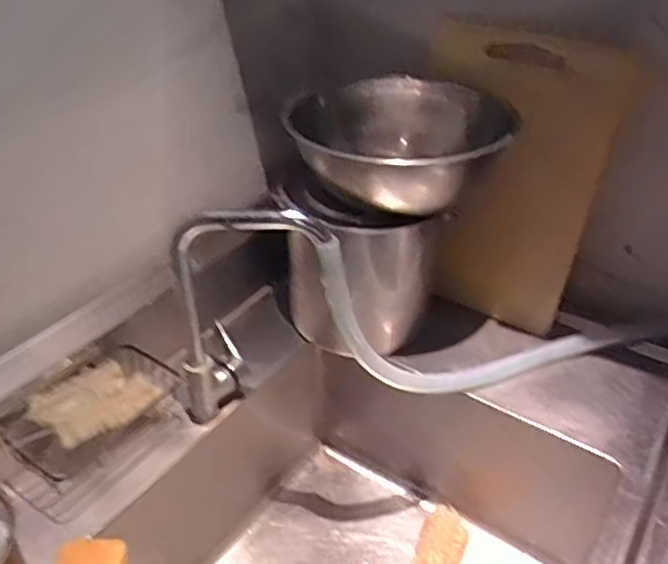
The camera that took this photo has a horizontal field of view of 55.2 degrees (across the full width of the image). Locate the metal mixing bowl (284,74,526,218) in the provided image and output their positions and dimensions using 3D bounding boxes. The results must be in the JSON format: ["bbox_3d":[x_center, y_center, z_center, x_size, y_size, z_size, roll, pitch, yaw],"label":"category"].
[{"bbox_3d":[0.102,-0.201,0.952,0.285,0.118,0.242,16,38,20],"label":"metal mixing bowl"}]

